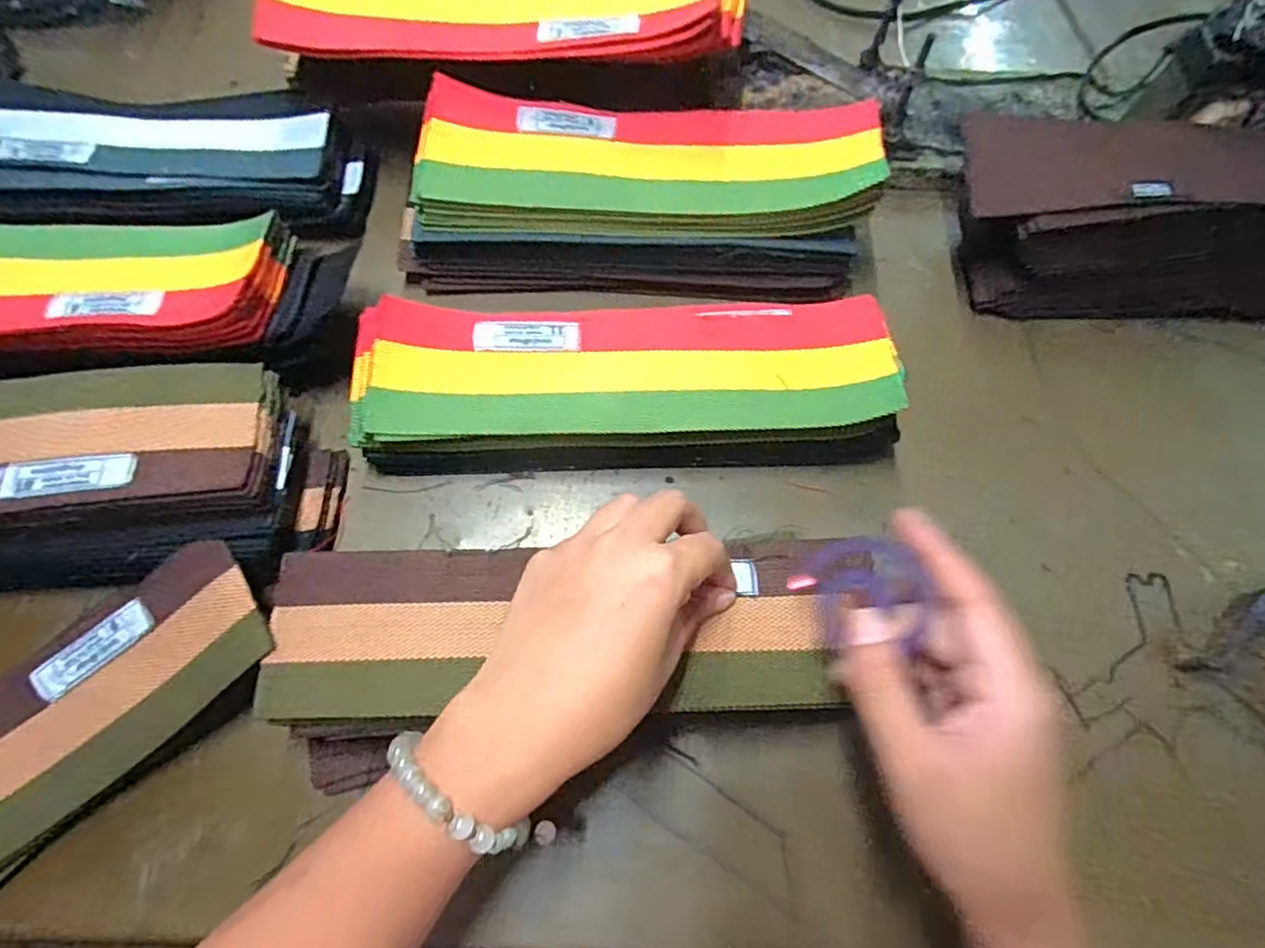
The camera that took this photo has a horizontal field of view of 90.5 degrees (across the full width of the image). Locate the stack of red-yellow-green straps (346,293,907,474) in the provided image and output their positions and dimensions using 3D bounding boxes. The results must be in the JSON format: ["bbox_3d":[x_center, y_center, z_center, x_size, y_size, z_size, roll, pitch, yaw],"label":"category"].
[{"bbox_3d":[-0.003,-0.052,0.371,0.309,0.054,0.095,-3,68,-2],"label":"stack of red-yellow-green straps"}]

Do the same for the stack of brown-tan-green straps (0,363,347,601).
[{"bbox_3d":[-0.325,0.006,0.329,0.309,0.074,0.111,-4,70,-3],"label":"stack of brown-tan-green straps"}]

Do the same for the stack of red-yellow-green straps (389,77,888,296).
[{"bbox_3d":[0.002,-0.181,0.415,0.287,0.089,0.089,0,68,0],"label":"stack of red-yellow-green straps"}]

